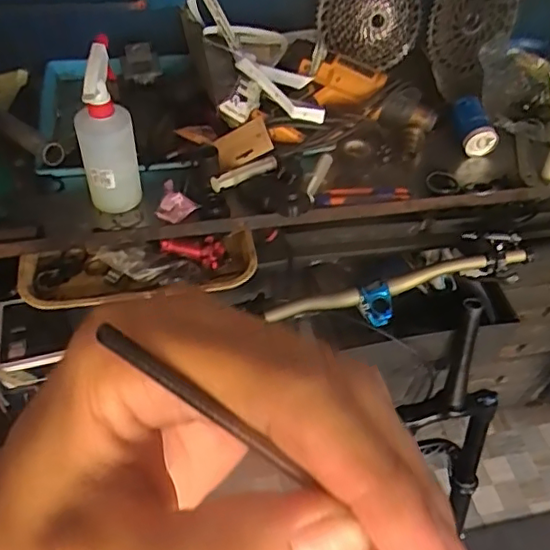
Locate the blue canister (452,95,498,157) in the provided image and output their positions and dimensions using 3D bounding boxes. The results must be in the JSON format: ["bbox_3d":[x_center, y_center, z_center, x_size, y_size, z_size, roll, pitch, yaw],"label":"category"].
[{"bbox_3d":[0.334,-0.251,0.967,0.057,0.062,0.090,2,50,-2],"label":"blue canister"}]

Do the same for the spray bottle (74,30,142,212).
[{"bbox_3d":[-0.227,-0.180,0.772,0.075,0.222,0.068,-19,54,-19],"label":"spray bottle"}]

